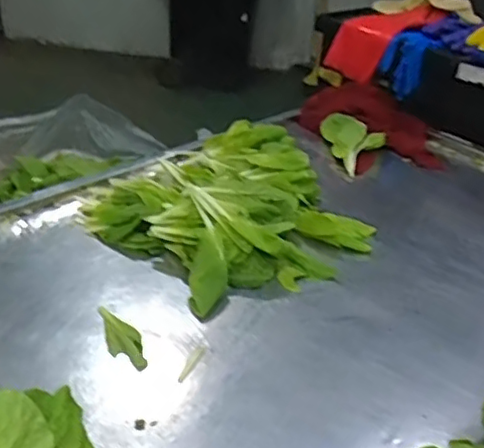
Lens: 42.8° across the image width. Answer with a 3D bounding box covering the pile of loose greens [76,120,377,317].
[{"bbox_3d":[-0.006,-0.053,1.078,0.454,0.082,0.423,-25,42,-39],"label":"pile of loose greens"}]

